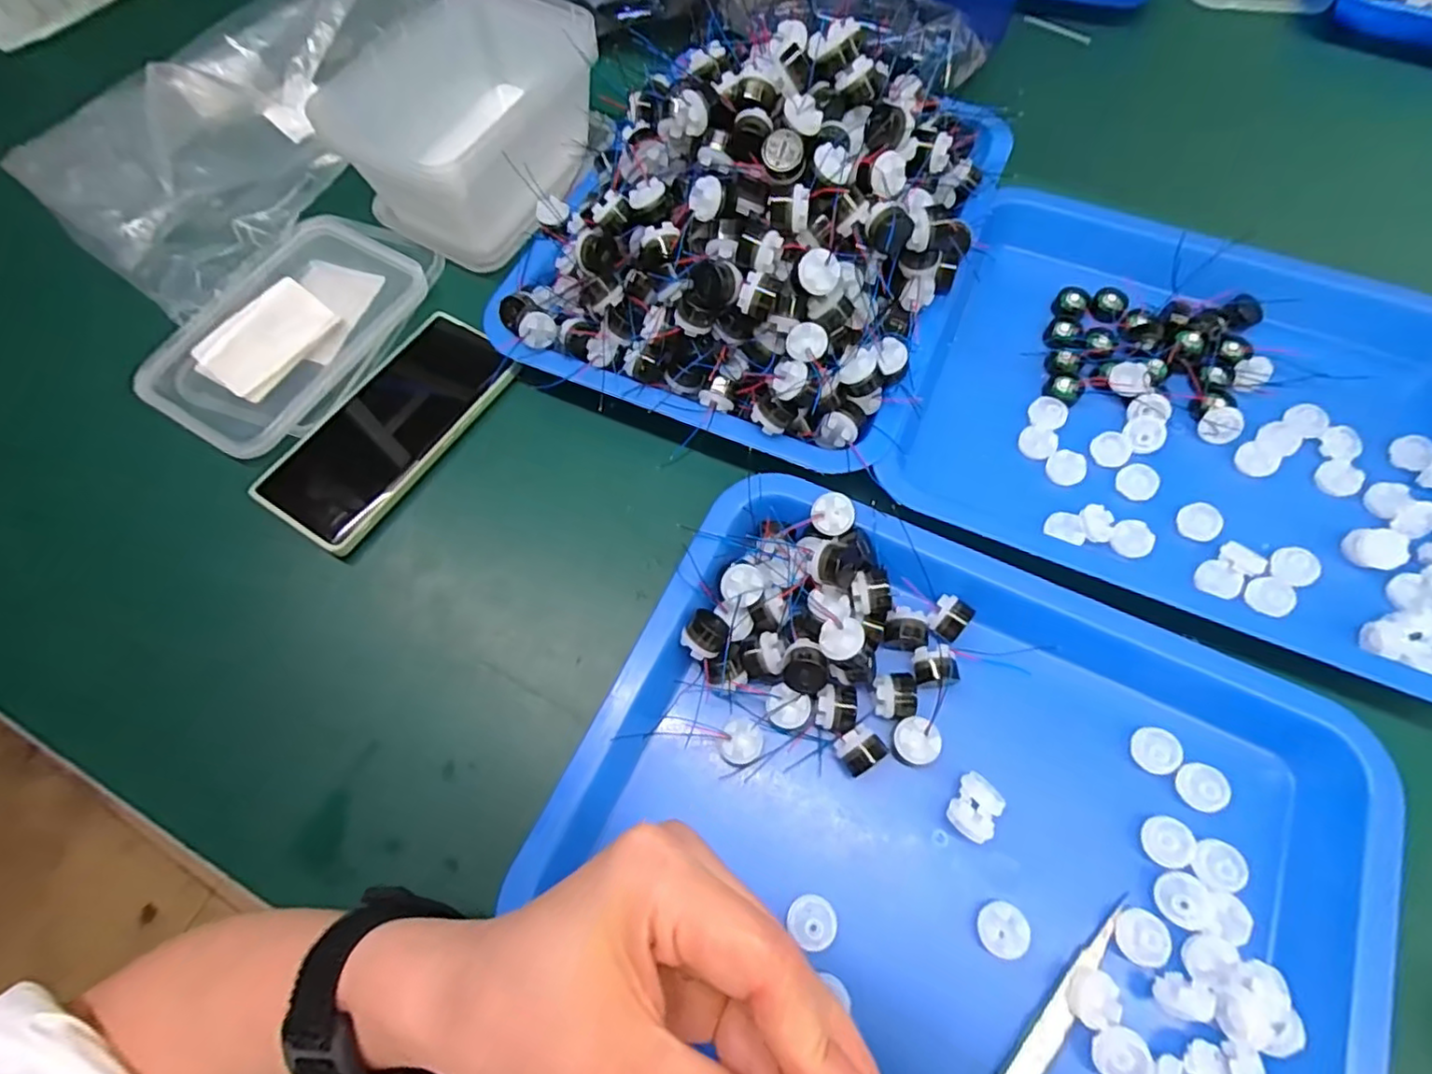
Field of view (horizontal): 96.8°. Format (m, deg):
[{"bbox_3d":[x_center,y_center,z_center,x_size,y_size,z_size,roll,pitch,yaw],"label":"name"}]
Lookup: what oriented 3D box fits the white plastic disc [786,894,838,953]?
[{"bbox_3d":[0.043,0.169,0.281,0.021,0.004,0.019,28,69,11],"label":"white plastic disc"}]

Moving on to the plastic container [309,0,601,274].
[{"bbox_3d":[-0.156,-0.289,0.439,0.127,0.079,0.175,27,69,11],"label":"plastic container"}]

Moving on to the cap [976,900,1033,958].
[{"bbox_3d":[0.125,0.171,0.277,0.021,0.005,0.020,0,67,0],"label":"cap"}]

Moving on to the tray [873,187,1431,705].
[{"bbox_3d":[0.285,-0.076,0.371,0.325,0.039,0.269,24,69,10],"label":"tray"}]

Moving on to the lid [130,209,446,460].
[{"bbox_3d":[-0.276,-0.144,0.424,0.124,0.025,0.194,23,69,10],"label":"lid"}]

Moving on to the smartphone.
[{"bbox_3d":[-0.198,-0.071,0.389,0.081,0.015,0.164,31,70,13],"label":"smartphone"}]

